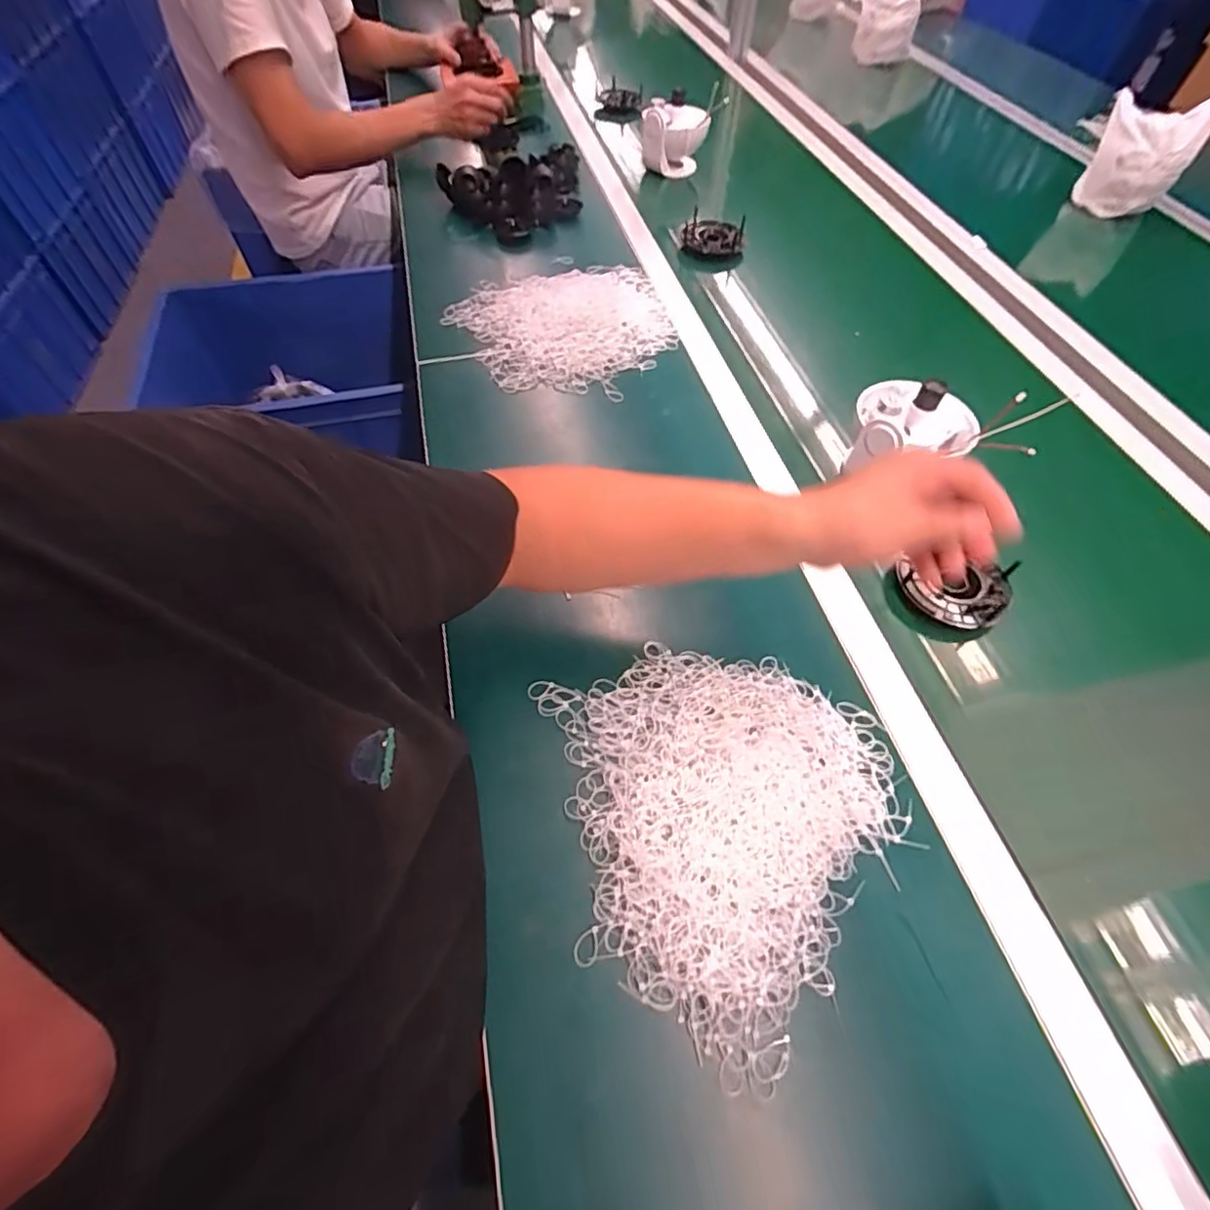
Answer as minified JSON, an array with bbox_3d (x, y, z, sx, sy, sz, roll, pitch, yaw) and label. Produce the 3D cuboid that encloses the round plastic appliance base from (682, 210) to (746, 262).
[{"bbox_3d":[0.173,-0.564,0.910,0.101,0.051,0.097,-1,58,-1],"label":"round plastic appliance base"}]

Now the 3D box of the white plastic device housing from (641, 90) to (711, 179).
[{"bbox_3d":[0.123,-0.830,1.038,0.118,0.111,0.065,7,58,4],"label":"white plastic device housing"}]

